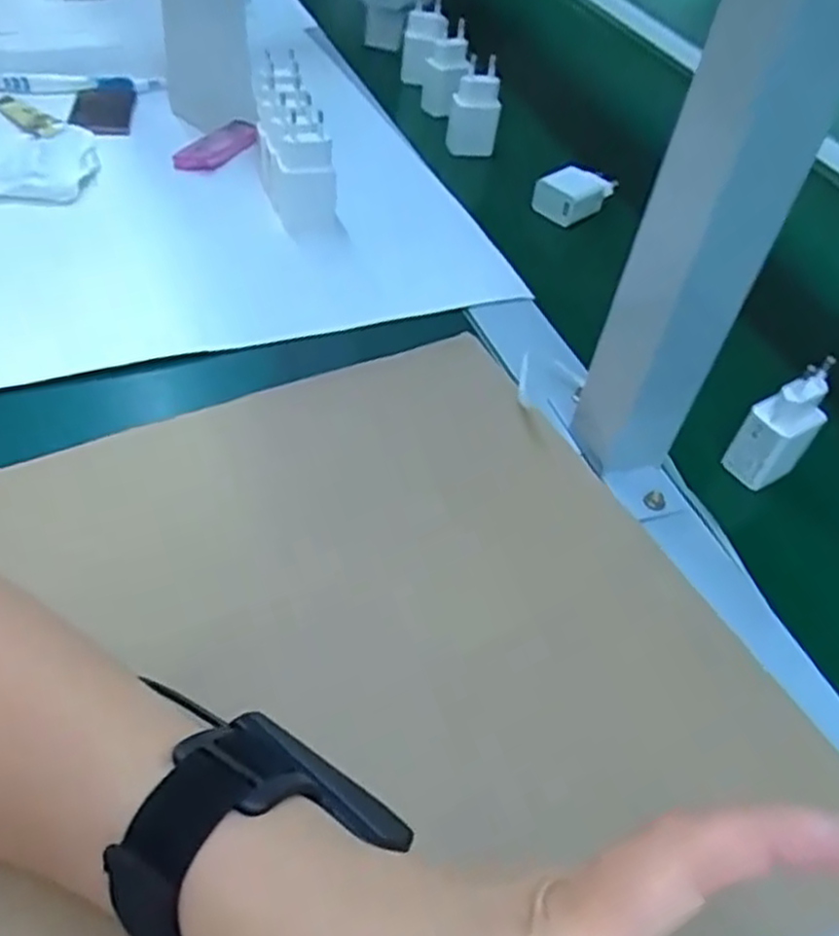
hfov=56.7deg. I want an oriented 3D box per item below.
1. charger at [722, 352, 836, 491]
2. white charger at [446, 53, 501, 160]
[{"bbox_3d":[0.205,-0.024,0.437,0.040,0.071,0.027,-15,53,-19],"label":"charger"},{"bbox_3d":[0.048,-0.320,0.693,0.042,0.080,0.023,-5,51,-11],"label":"white charger"}]

